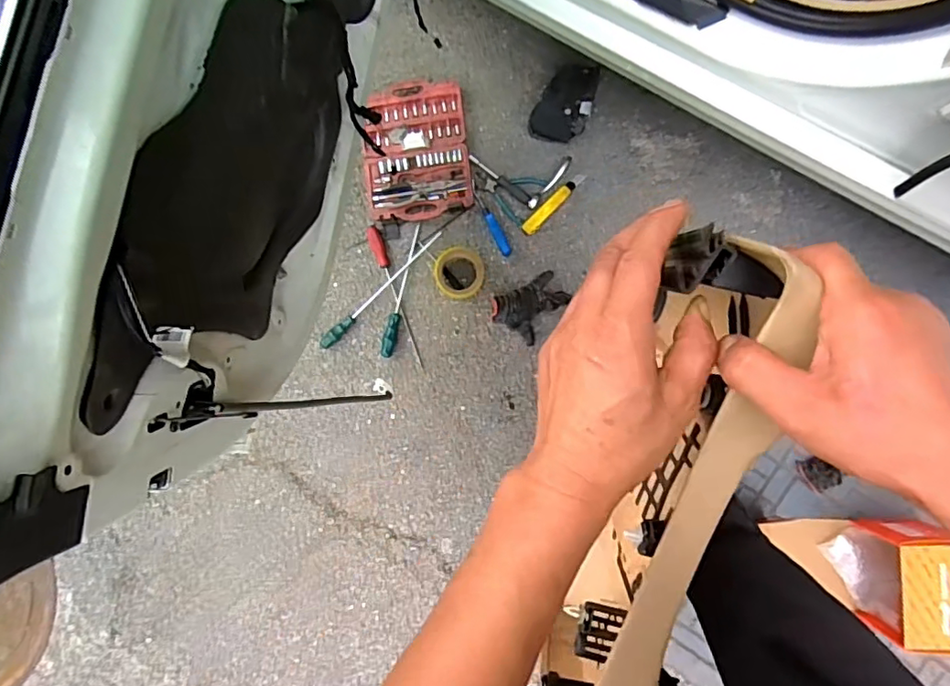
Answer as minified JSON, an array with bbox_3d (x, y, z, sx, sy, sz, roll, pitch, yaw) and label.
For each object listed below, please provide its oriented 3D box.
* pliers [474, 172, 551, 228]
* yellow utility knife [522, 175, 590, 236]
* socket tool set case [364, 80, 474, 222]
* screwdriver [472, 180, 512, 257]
[{"bbox_3d":[0.071,-0.348,1.268,0.149,0.014,0.118,31,90,5],"label":"pliers"},{"bbox_3d":[0.176,-0.307,1.250,0.176,0.013,0.031,-44,82,4],"label":"yellow utility knife"},{"bbox_3d":[-0.136,-0.441,1.282,0.235,0.045,0.311,-7,86,8],"label":"socket tool set case"},{"bbox_3d":[0.032,-0.274,1.253,0.025,0.022,0.176,-30,83,6],"label":"screwdriver"}]

